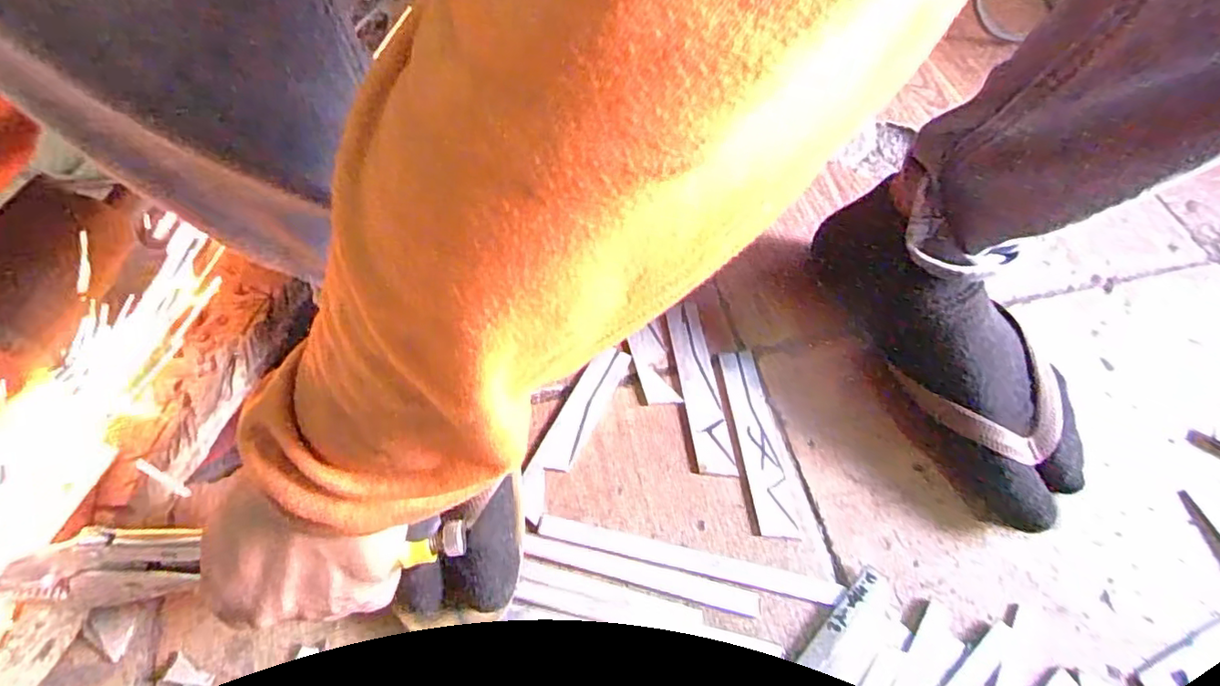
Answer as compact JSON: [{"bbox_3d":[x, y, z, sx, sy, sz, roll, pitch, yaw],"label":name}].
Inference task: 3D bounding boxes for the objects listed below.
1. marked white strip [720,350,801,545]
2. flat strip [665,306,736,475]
[{"bbox_3d":[0.099,0.063,0.407,0.026,0.005,0.130,-7,60,-1],"label":"marked white strip"},{"bbox_3d":[0.062,0.029,0.427,0.026,0.004,0.131,-7,61,-2],"label":"flat strip"}]

